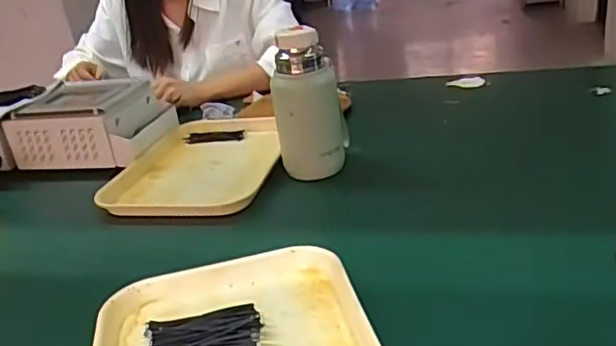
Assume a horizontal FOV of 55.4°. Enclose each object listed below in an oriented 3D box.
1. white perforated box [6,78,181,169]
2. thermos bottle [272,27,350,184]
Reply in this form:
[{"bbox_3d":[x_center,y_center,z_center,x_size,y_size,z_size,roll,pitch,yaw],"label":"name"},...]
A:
[{"bbox_3d":[-0.348,-0.080,0.963,0.221,0.100,0.163,0,26,17],"label":"white perforated box"},{"bbox_3d":[0.001,-0.093,0.777,0.069,0.186,0.076,2,27,22],"label":"thermos bottle"}]

